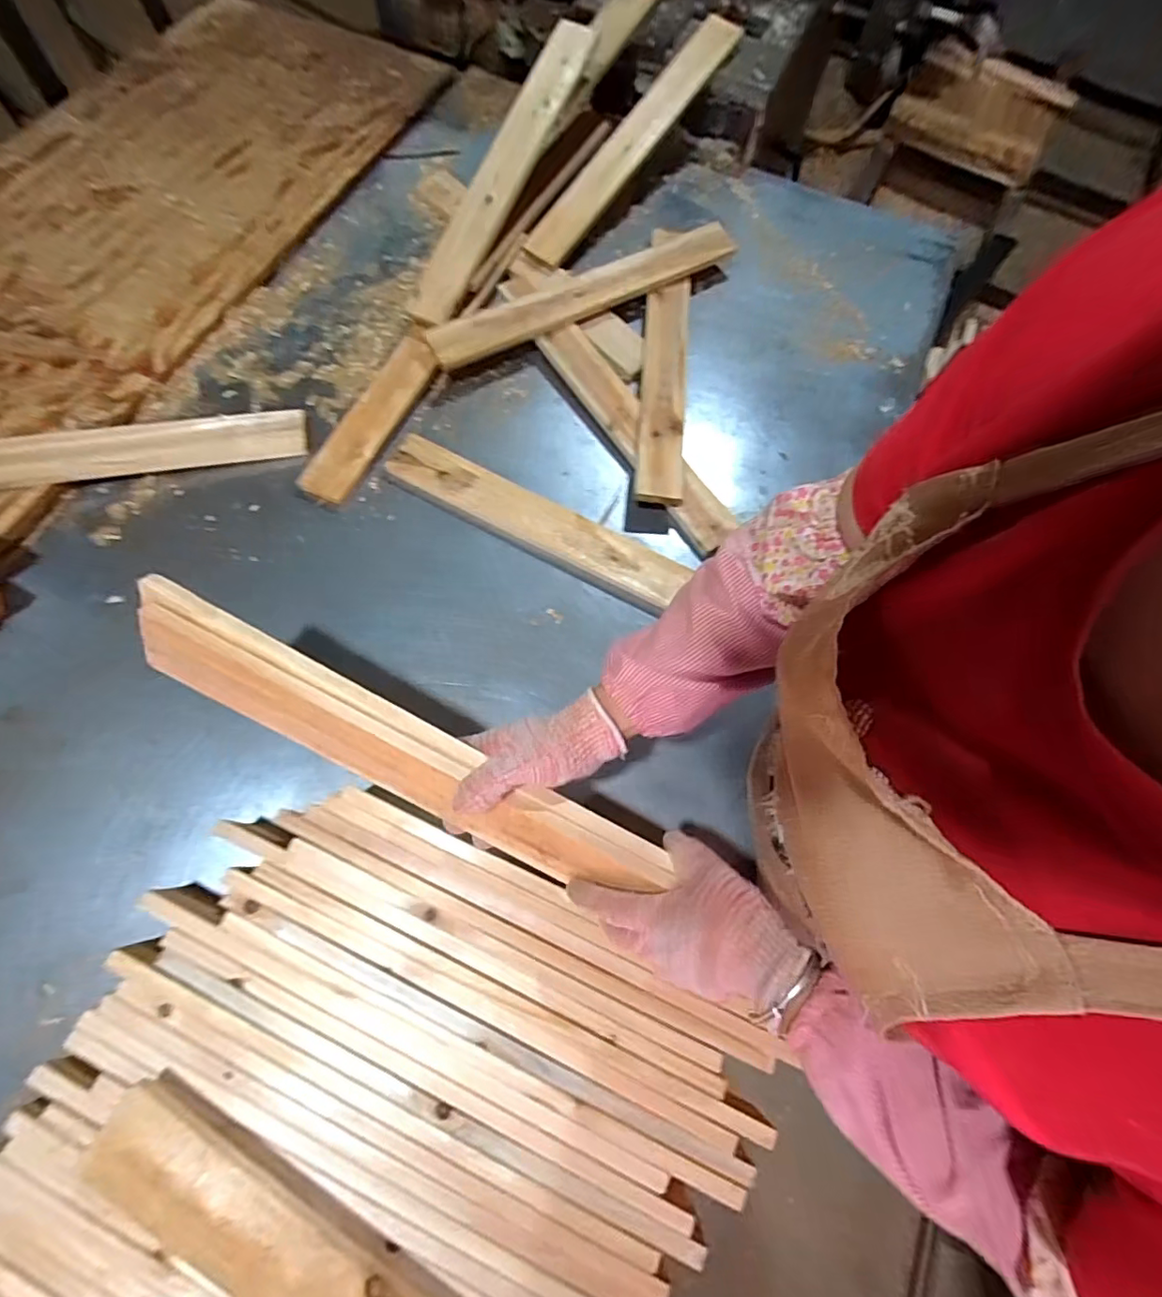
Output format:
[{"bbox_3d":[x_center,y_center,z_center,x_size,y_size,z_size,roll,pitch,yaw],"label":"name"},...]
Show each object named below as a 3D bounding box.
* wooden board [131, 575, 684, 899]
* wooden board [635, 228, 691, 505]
[{"bbox_3d":[-0.143,0.086,0.437,0.438,0.020,0.069,29,105,-2],"label":"wooden board"},{"bbox_3d":[0.118,-0.415,0.776,0.061,0.025,0.476,8,67,-6],"label":"wooden board"}]

